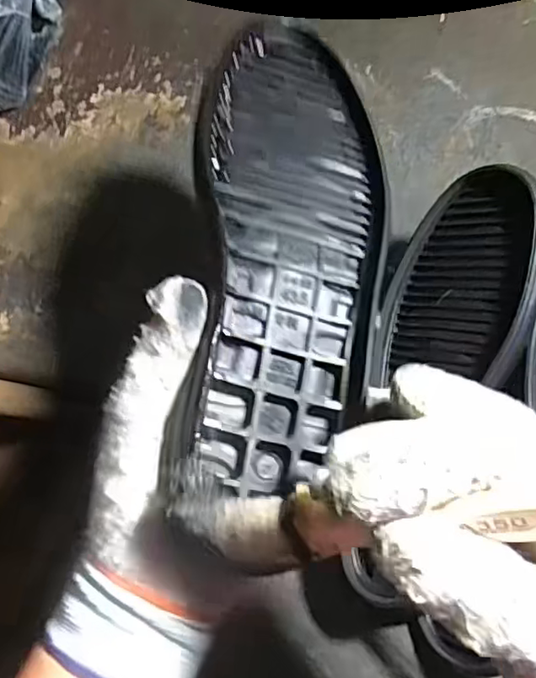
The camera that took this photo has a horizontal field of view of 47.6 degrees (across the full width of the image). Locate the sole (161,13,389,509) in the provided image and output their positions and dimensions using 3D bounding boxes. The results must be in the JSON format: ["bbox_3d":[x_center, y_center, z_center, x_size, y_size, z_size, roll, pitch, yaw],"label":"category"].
[{"bbox_3d":[0.008,-0.043,0.305,0.097,0.032,0.252,11,65,-12],"label":"sole"}]

